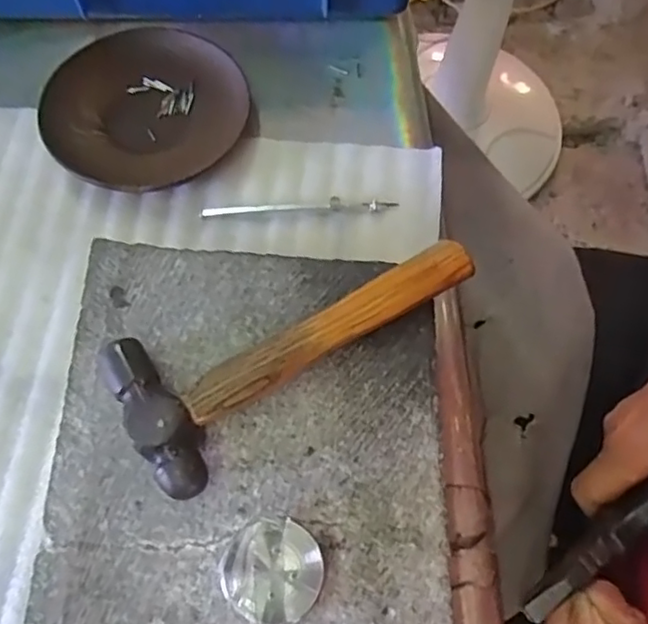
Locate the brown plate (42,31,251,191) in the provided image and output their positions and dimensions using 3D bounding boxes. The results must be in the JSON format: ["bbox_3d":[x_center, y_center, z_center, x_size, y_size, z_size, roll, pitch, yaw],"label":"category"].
[{"bbox_3d":[-0.104,-0.120,0.367,0.115,0.012,0.109,1,67,-2],"label":"brown plate"}]

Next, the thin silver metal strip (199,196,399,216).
[{"bbox_3d":[-0.013,-0.060,0.349,0.108,0.008,0.010,-3,67,-3],"label":"thin silver metal strip"}]

